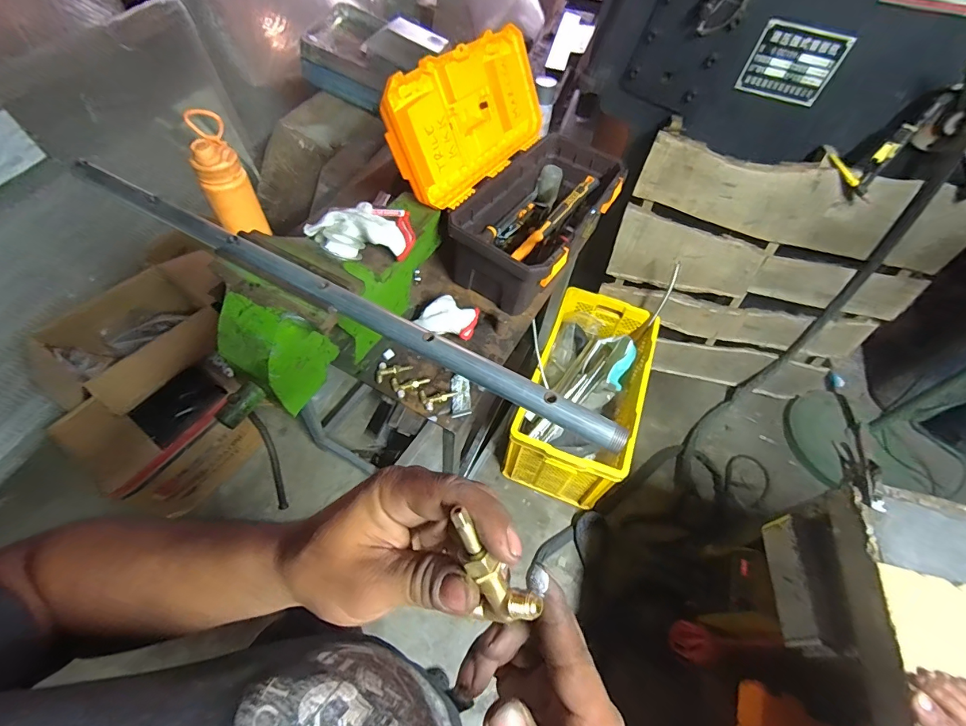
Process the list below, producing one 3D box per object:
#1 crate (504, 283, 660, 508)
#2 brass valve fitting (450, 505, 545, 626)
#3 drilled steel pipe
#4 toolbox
[{"bbox_3d":[0.347,0.115,1.509,0.337,0.348,0.661,20,57,9],"label":"crate"},{"bbox_3d":[0.001,0.093,0.191,0.022,0.016,0.058,-34,100,-23],"label":"brass valve fitting"},{"bbox_3d":[-0.214,-0.095,0.551,0.847,0.026,0.034,26,58,13],"label":"drilled steel pipe"},{"bbox_3d":[0.078,-0.390,0.853,0.342,0.312,0.428,31,60,16],"label":"toolbox"}]

